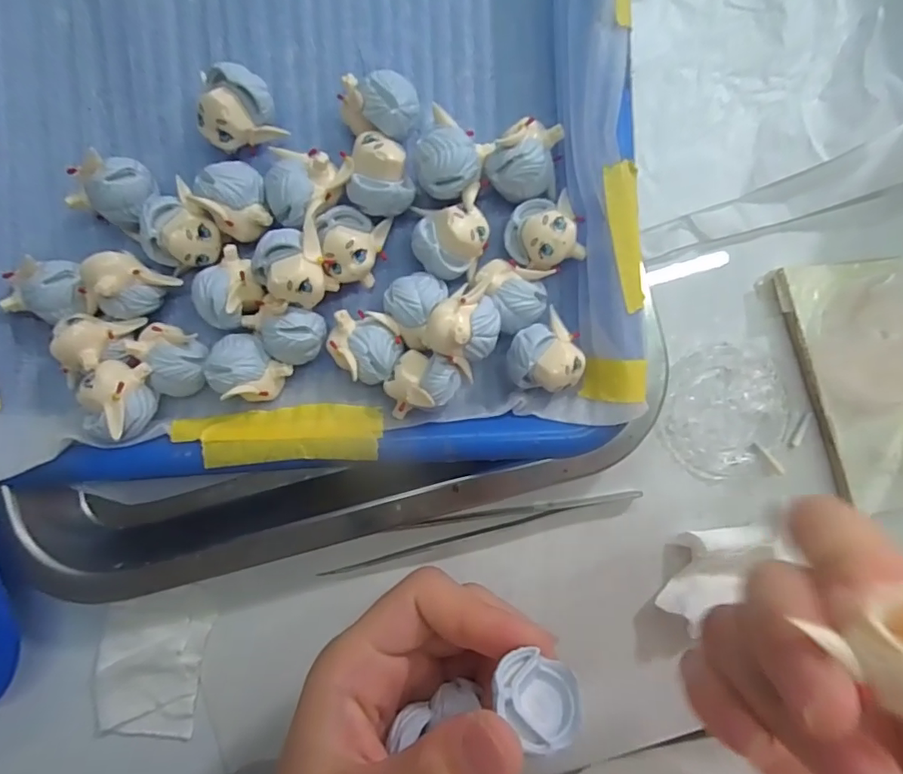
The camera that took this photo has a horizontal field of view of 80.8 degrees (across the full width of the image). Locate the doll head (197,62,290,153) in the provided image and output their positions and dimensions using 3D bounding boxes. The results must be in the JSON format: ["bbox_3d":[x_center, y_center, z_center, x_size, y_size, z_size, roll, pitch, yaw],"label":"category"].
[{"bbox_3d":[-0.078,-0.100,0.192,0.029,0.023,0.022,-27,90,0],"label":"doll head"}]

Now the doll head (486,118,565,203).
[{"bbox_3d":[0.026,-0.083,0.196,0.025,0.019,0.025,2,90,0],"label":"doll head"}]

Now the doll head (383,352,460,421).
[{"bbox_3d":[-0.011,-0.002,0.190,0.027,0.015,0.021,-18,90,0],"label":"doll head"}]

